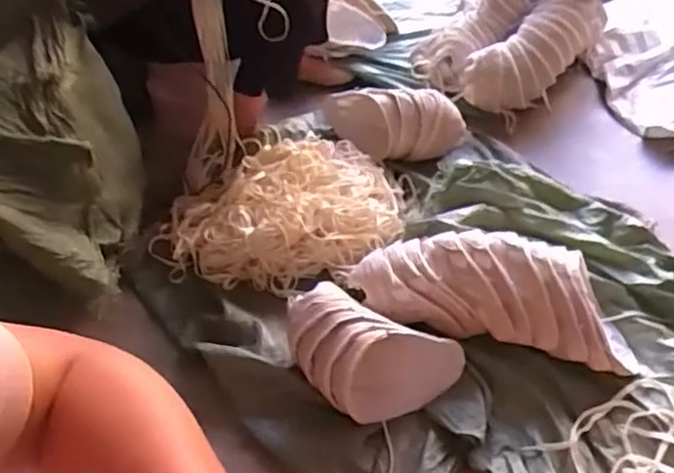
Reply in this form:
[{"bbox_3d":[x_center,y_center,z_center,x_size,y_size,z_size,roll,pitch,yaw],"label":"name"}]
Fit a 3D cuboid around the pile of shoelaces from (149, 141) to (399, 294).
[{"bbox_3d":[-0.119,-0.060,1.290,0.483,0.121,0.320,-4,45,2],"label":"pile of shoelaces"}]

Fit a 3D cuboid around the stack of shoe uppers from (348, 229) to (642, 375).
[{"bbox_3d":[0.262,0.089,1.106,0.461,0.134,0.157,7,47,13],"label":"stack of shoe uppers"}]

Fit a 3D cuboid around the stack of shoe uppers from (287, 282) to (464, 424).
[{"bbox_3d":[0.046,0.190,1.031,0.270,0.132,0.151,16,50,21],"label":"stack of shoe uppers"}]

